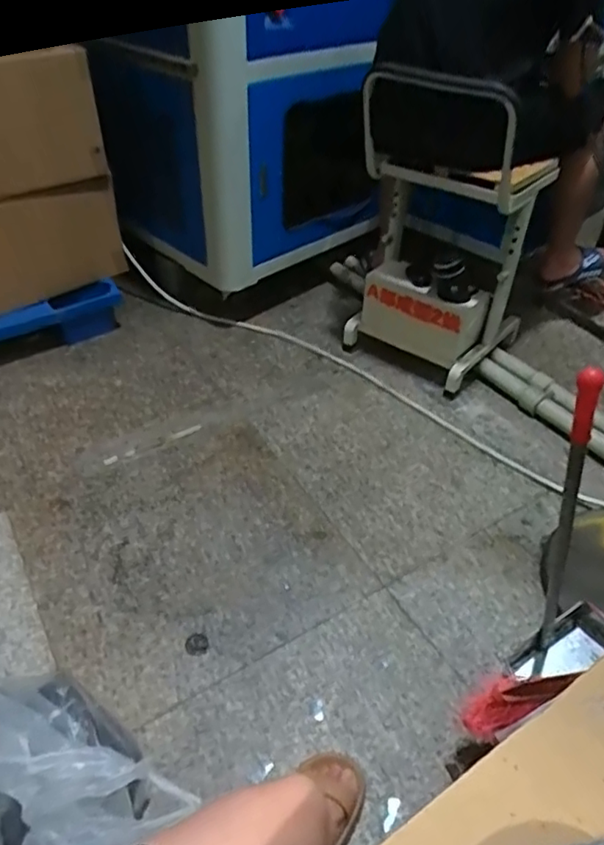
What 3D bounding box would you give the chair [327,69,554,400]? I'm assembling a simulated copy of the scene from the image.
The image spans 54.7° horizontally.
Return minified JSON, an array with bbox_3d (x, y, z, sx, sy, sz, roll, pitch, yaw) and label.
[{"bbox_3d":[0.341,-0.474,1.452,0.400,0.724,0.368,-31,51,-31],"label":"chair"}]

